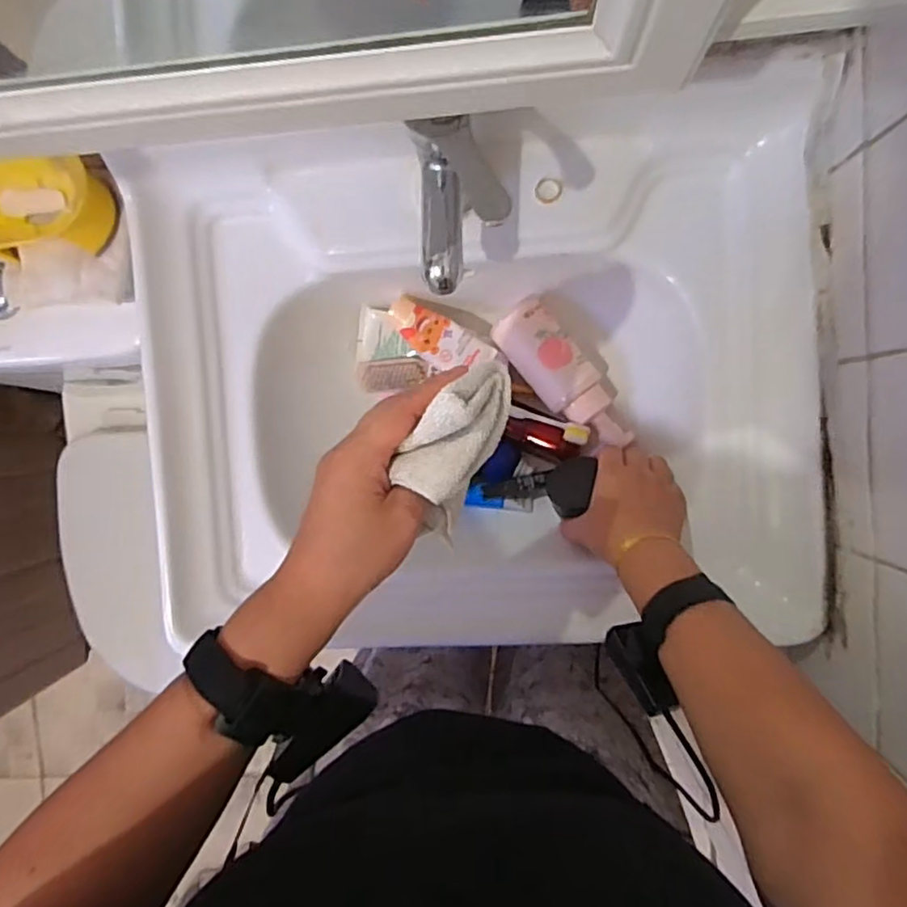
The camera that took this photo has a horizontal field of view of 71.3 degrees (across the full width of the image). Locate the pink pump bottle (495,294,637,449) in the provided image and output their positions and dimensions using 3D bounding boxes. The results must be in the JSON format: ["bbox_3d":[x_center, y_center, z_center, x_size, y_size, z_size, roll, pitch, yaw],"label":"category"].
[{"bbox_3d":[0.120,-0.080,0.659,0.072,0.050,0.178,-41,89,5],"label":"pink pump bottle"}]

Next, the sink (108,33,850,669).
[{"bbox_3d":[0.018,-0.075,0.606,0.587,0.157,0.452,-2,93,5],"label":"sink"}]

